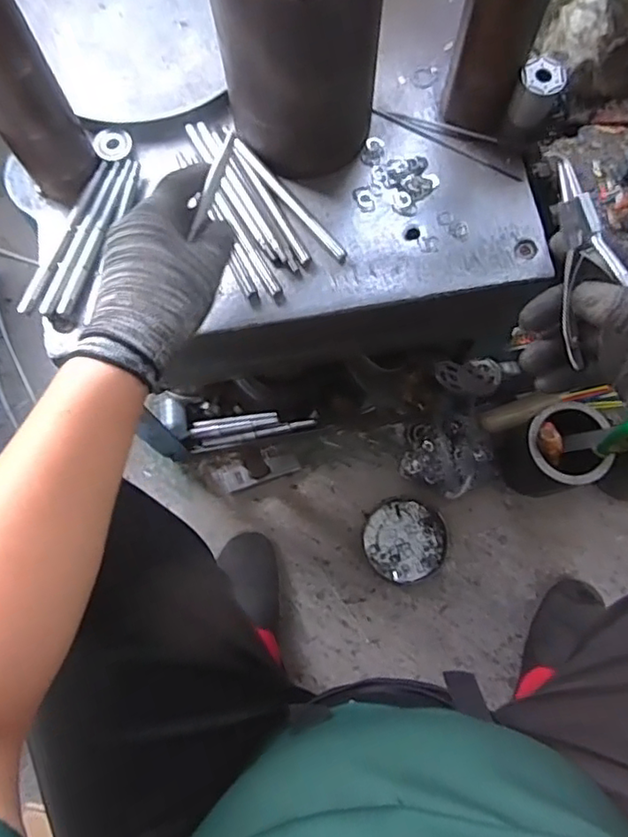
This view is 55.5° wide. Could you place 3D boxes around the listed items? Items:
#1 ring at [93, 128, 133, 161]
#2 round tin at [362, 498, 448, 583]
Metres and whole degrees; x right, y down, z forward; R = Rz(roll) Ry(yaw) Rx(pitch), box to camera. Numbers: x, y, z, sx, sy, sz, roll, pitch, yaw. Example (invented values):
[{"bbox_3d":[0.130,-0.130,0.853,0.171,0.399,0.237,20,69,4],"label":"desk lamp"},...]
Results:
[{"bbox_3d":[-0.191,-0.261,0.567,0.034,0.006,0.035,0,74,1],"label":"ring"},{"bbox_3d":[0.136,0.183,0.900,0.123,0.019,0.119,0,74,1],"label":"round tin"}]

